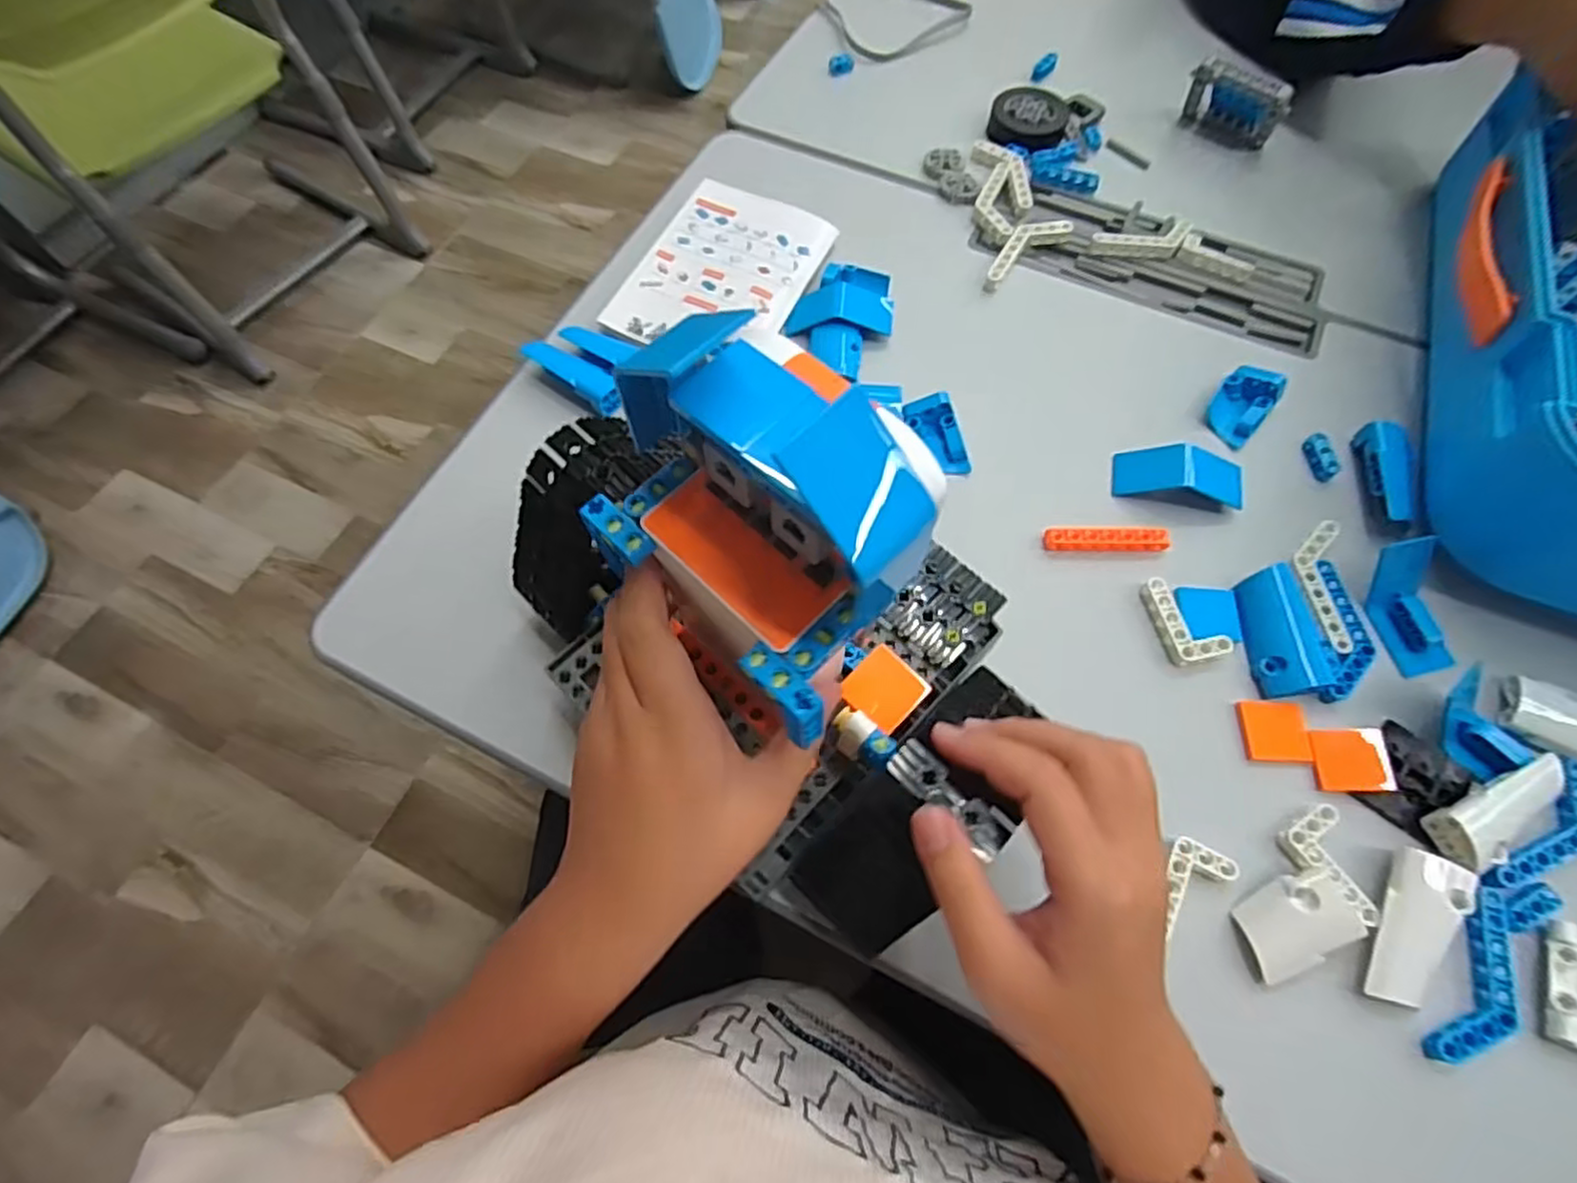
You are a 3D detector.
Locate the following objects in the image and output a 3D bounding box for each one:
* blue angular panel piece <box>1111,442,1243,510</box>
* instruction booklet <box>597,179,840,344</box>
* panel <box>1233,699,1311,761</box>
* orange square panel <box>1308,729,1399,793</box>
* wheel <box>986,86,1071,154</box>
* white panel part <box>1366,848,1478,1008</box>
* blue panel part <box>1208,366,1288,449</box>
[{"bbox_3d":[0.234,-0.071,0.429,0.070,0.018,0.032,13,66,6],"label":"blue angular panel piece"},{"bbox_3d":[-0.044,-0.219,0.493,0.109,0.004,0.148,25,72,8],"label":"instruction booklet"},{"bbox_3d":[0.251,0.072,0.369,0.032,0.006,0.030,3,65,2],"label":"panel"},{"bbox_3d":[0.286,0.085,0.362,0.033,0.009,0.031,4,65,2],"label":"orange square panel"},{"bbox_3d":[0.186,-0.366,0.556,0.058,0.017,0.060,0,65,0],"label":"wheel"},{"bbox_3d":[0.283,0.151,0.321,0.026,0.012,0.069,29,69,13],"label":"white panel part"},{"bbox_3d":[0.284,-0.118,0.448,0.031,0.019,0.051,38,71,16],"label":"blue panel part"}]

